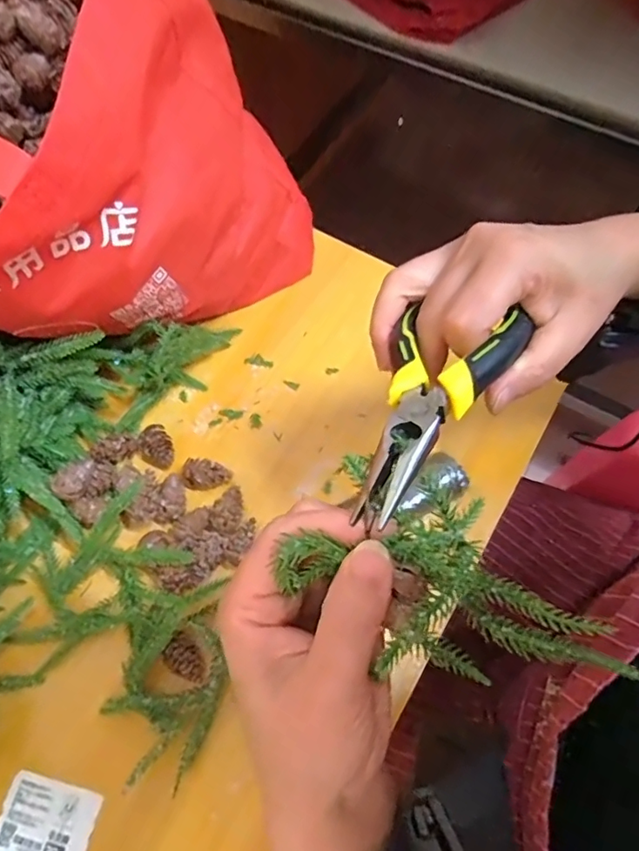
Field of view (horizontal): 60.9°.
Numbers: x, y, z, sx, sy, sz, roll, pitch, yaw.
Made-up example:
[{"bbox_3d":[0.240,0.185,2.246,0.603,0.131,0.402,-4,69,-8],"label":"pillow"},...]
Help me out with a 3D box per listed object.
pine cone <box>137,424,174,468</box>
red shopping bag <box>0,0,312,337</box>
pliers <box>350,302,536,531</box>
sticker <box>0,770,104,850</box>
[{"bbox_3d":[-0.127,0.017,0.421,0.025,0.019,0.032,-33,69,-14],"label":"pine cone"},{"bbox_3d":[-0.192,-0.228,0.419,0.277,0.232,0.337,-41,71,-16],"label":"red shopping bag"},{"bbox_3d":[0.040,-0.011,0.217,0.051,0.021,0.121,26,51,12],"label":"pliers"},{"bbox_3d":[-0.167,0.242,0.328,0.058,0.004,0.048,12,66,6],"label":"sticker"}]

